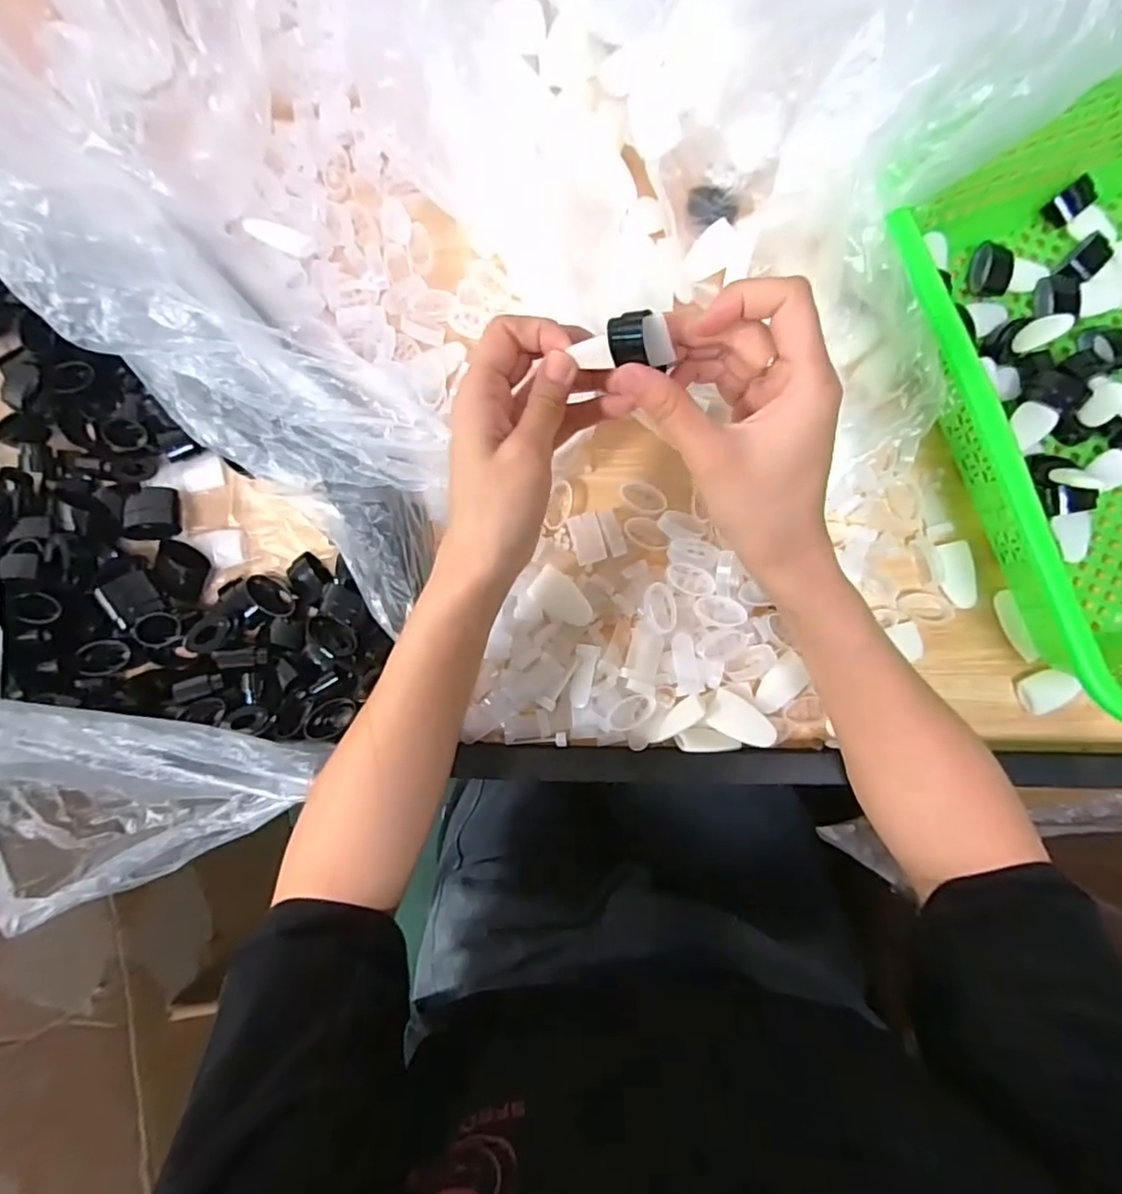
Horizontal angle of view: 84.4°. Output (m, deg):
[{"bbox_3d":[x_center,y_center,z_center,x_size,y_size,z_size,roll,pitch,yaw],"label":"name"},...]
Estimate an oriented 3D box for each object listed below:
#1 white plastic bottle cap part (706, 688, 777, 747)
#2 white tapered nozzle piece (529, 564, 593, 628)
[{"bbox_3d":[0.112,0.078,0.386,0.044,0.009,0.023,31,86,4],"label":"white plastic bottle cap part"},{"bbox_3d":[0.001,0.002,0.394,0.043,0.009,0.025,43,87,5],"label":"white tapered nozzle piece"}]

